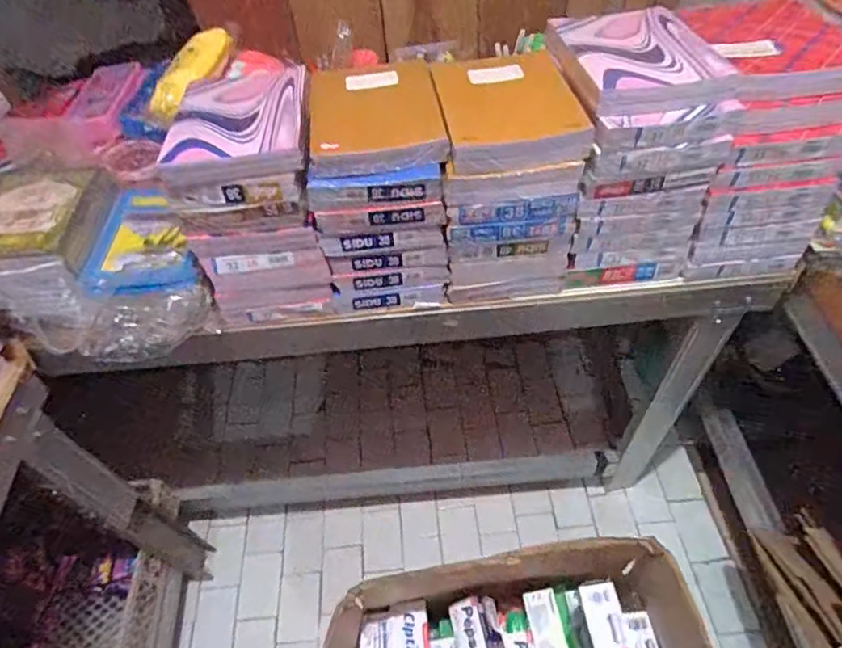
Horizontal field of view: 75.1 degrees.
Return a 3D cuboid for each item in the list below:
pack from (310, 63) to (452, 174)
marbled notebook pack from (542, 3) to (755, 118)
[{"bbox_3d":[-0.055,-0.261,0.697,0.163,0.034,0.181,-6,52,-1],"label":"pack"},{"bbox_3d":[0.266,-0.336,0.683,0.180,0.036,0.216,-5,52,-1],"label":"marbled notebook pack"}]

